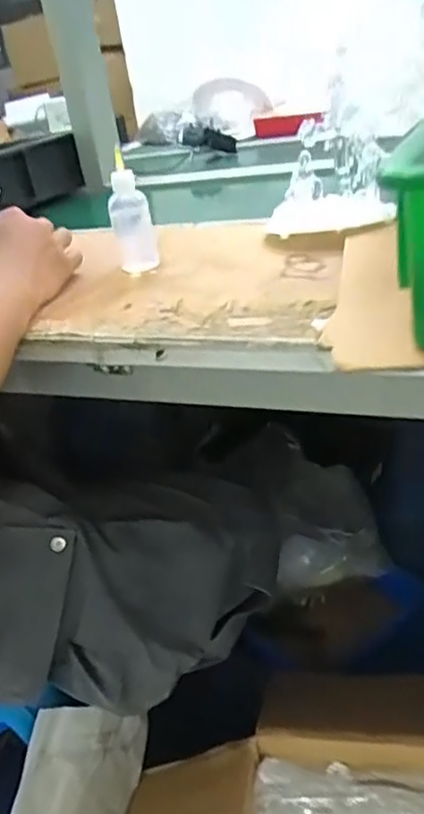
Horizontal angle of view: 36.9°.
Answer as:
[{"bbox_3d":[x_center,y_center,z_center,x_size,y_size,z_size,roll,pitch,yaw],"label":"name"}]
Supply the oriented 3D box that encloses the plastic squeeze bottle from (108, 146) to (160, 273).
[{"bbox_3d":[-0.073,-0.176,0.583,0.038,0.101,0.030,-9,26,-5],"label":"plastic squeeze bottle"}]

